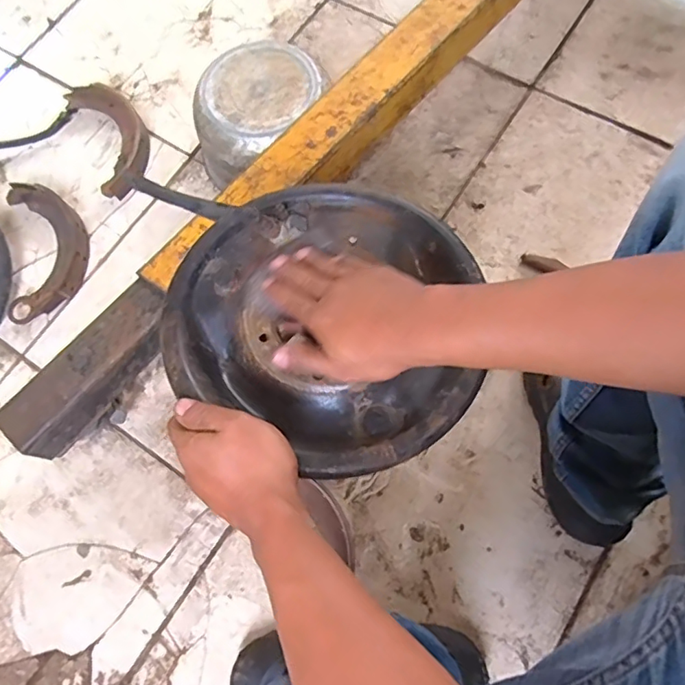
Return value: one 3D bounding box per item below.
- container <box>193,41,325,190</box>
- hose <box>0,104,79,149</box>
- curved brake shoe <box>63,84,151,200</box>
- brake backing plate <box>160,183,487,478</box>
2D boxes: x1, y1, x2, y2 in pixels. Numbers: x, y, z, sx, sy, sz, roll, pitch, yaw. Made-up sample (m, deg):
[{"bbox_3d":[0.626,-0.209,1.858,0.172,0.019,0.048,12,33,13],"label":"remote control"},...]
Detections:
[{"bbox_3d":[-0.133,-0.341,0.839,0.195,0.138,0.183,-42,74,-10],"label":"container"},{"bbox_3d":[-0.579,-0.334,0.918,0.281,0.018,0.058,-25,74,-5],"label":"hose"},{"bbox_3d":[-0.378,-0.340,0.902,0.105,0.035,0.222,-22,74,-5],"label":"curved brake shoe"},{"bbox_3d":[-0.009,-0.032,0.458,0.260,0.047,0.242,-1,74,2],"label":"brake backing plate"}]

